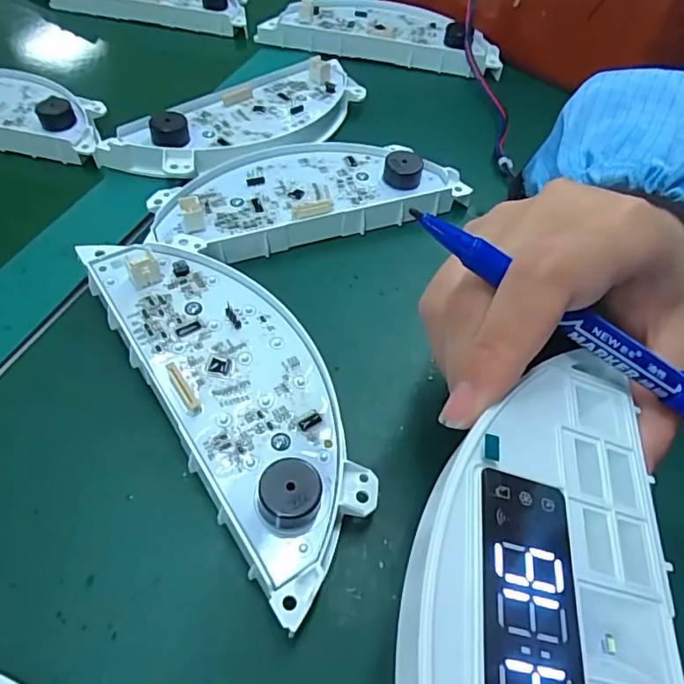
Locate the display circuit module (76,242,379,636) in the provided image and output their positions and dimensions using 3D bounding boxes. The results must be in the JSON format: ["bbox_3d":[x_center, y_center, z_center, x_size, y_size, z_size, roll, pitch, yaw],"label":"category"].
[{"bbox_3d":[-0.043,0.017,0.220,0.061,0.026,0.168,-27,56,-24],"label":"display circuit module"}]

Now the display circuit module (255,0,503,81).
[{"bbox_3d":[0.033,-0.239,0.424,0.179,0.030,0.063,13,50,7],"label":"display circuit module"}]

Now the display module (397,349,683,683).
[{"bbox_3d":[0.044,0.069,0.120,0.067,0.022,0.153,21,53,-16],"label":"display module"}]

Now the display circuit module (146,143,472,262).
[{"bbox_3d":[-0.019,-0.085,0.301,0.165,0.026,0.065,-15,53,-16],"label":"display circuit module"}]

